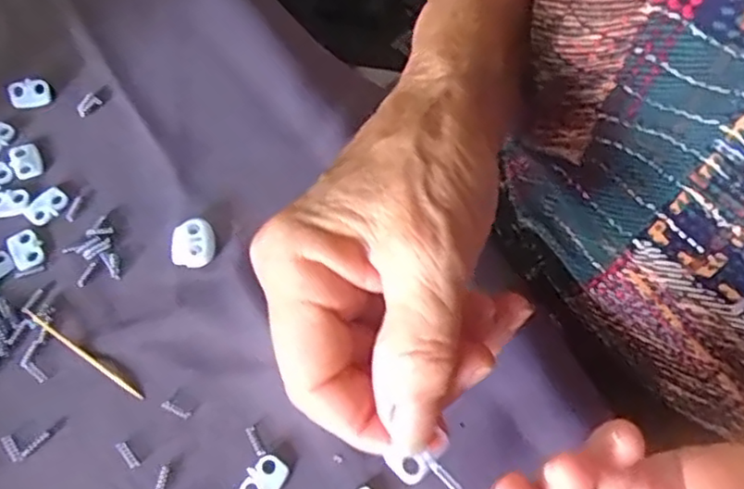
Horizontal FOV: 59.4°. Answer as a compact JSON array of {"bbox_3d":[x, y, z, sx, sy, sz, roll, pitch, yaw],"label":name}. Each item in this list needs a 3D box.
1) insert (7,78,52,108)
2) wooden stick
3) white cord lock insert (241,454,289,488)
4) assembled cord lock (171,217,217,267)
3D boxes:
[{"bbox_3d":[-0.167,-0.073,0.319,0.020,0.010,0.009,-12,65,-4],"label":"insert"},{"bbox_3d":[-0.119,0.044,0.266,0.064,0.004,0.004,31,69,15],"label":"wooden stick"},{"bbox_3d":[-0.041,0.089,0.245,0.014,0.004,0.020,27,68,13],"label":"white cord lock insert"},{"bbox_3d":[-0.078,-0.001,0.285,0.019,0.005,0.021,-10,65,-3],"label":"assembled cord lock"}]

